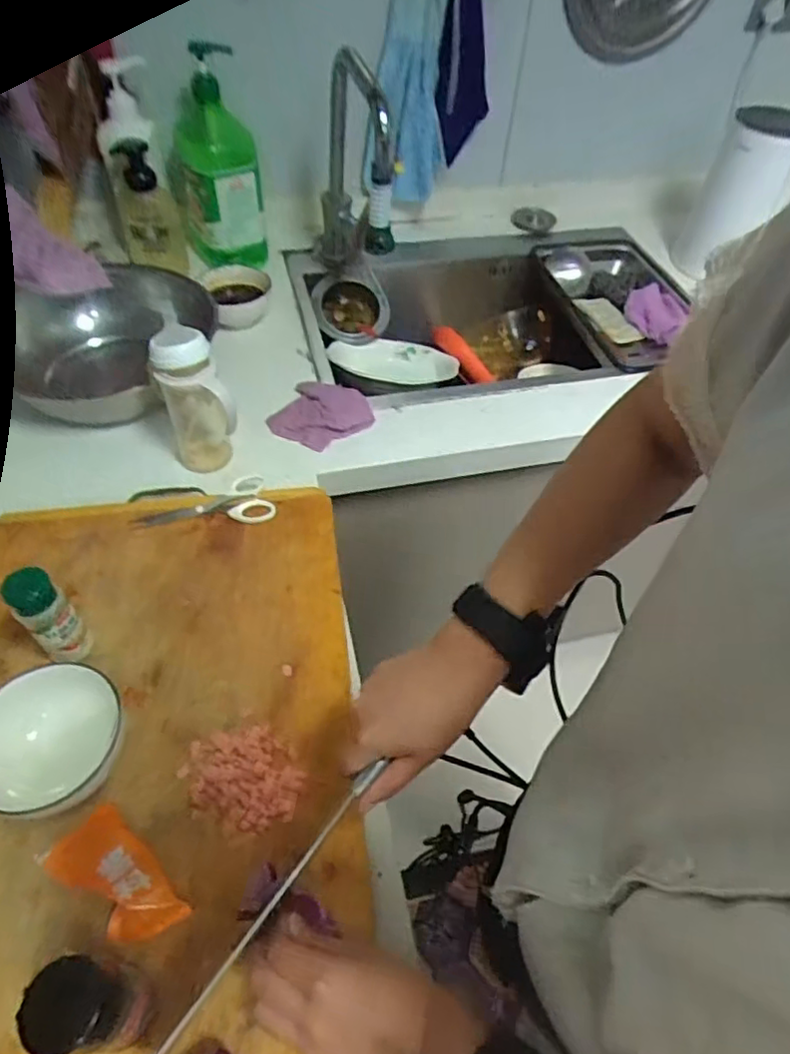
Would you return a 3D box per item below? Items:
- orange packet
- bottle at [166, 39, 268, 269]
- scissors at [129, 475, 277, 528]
[{"bbox_3d":[-0.203,0.254,0.449,0.111,0.015,0.053,32,56,21],"label":"orange packet"},{"bbox_3d":[-0.260,-0.528,0.897,0.122,0.260,0.102,-8,52,-10],"label":"bottle"},{"bbox_3d":[-0.209,-0.029,0.688,0.148,0.016,0.067,-5,51,-7],"label":"scissors"}]

